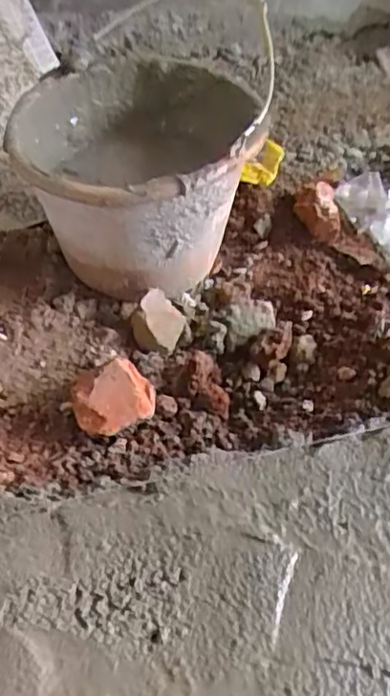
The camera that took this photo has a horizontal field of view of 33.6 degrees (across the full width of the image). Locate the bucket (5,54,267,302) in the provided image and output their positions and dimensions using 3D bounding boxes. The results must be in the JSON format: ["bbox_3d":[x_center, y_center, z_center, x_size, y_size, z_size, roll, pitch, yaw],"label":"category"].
[{"bbox_3d":[-0.066,-0.184,0.754,0.255,0.204,0.265,-1,43,1],"label":"bucket"}]

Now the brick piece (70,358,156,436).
[{"bbox_3d":[-0.083,0.045,0.654,0.080,0.041,0.082,-9,43,-7],"label":"brick piece"}]

